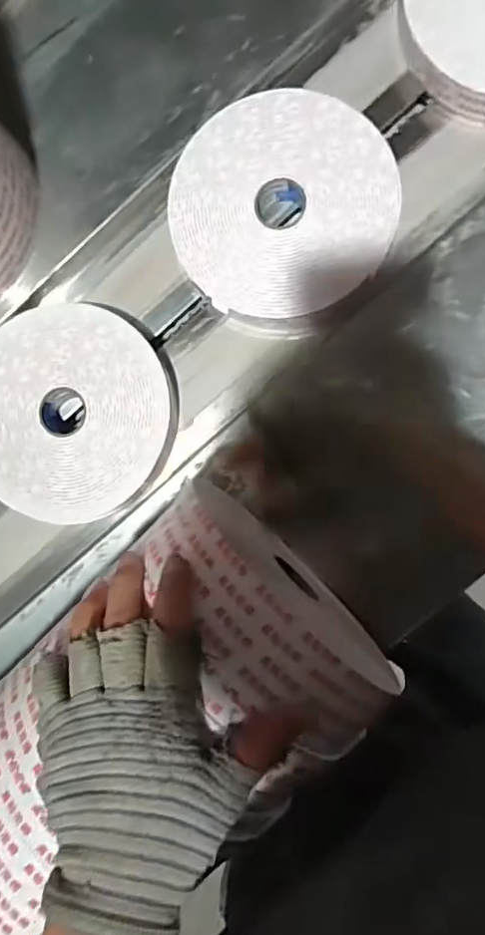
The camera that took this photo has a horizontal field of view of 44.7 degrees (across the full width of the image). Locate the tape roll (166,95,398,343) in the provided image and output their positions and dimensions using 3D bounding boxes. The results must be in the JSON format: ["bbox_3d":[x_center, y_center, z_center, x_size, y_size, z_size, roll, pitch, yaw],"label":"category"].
[{"bbox_3d":[0.031,-0.211,0.488,0.177,0.034,0.187,0,92,6],"label":"tape roll"}]

